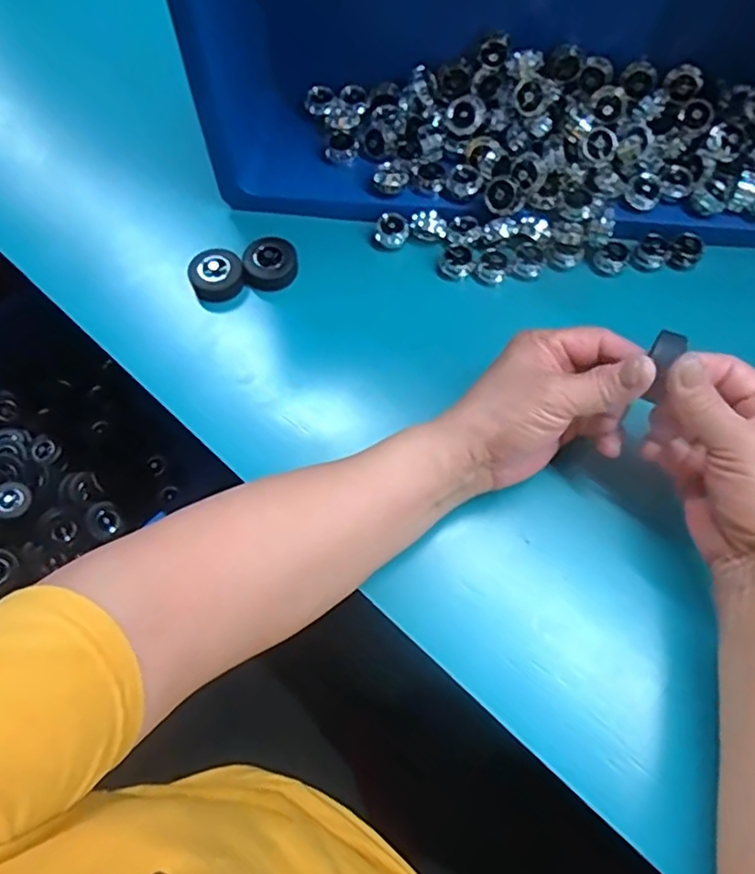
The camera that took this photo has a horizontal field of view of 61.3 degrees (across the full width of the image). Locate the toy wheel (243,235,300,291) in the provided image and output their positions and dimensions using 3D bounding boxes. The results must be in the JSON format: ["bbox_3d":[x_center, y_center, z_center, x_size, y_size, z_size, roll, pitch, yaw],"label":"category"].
[{"bbox_3d":[-0.074,-0.121,0.445,0.035,0.015,0.035,-1,68,2],"label":"toy wheel"}]

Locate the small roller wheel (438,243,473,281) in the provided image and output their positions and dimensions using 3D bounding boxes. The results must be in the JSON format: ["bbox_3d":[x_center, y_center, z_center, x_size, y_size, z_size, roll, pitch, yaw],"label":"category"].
[{"bbox_3d":[0.055,-0.122,0.447,0.020,0.011,0.023,38,74,16],"label":"small roller wheel"}]

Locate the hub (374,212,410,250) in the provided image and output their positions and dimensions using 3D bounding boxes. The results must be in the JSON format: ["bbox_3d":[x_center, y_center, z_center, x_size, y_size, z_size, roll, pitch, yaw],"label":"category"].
[{"bbox_3d":[0.010,-0.148,0.454,0.024,0.014,0.021,-1,68,2],"label":"hub"}]

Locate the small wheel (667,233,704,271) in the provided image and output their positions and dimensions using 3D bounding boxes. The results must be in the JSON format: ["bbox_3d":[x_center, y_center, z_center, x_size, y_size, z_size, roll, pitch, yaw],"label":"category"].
[{"bbox_3d":[0.219,-0.132,0.453,0.021,0.010,0.026,32,73,14],"label":"small wheel"}]

